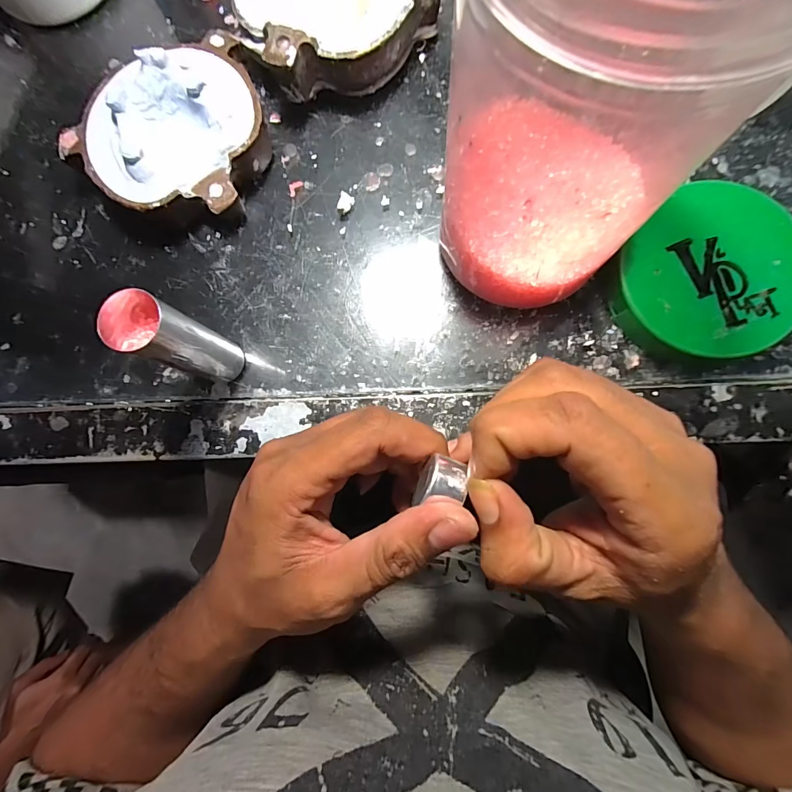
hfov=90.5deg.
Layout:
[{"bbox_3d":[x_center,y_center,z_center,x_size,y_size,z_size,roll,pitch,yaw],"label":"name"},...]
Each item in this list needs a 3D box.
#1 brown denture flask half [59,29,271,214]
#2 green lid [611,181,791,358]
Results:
[{"bbox_3d":[-0.124,-0.141,0.223,0.108,0.034,0.091,-29,84,0],"label":"brown denture flask half"},{"bbox_3d":[0.163,-0.060,0.209,0.085,0.020,0.095,45,88,6],"label":"green lid"}]

